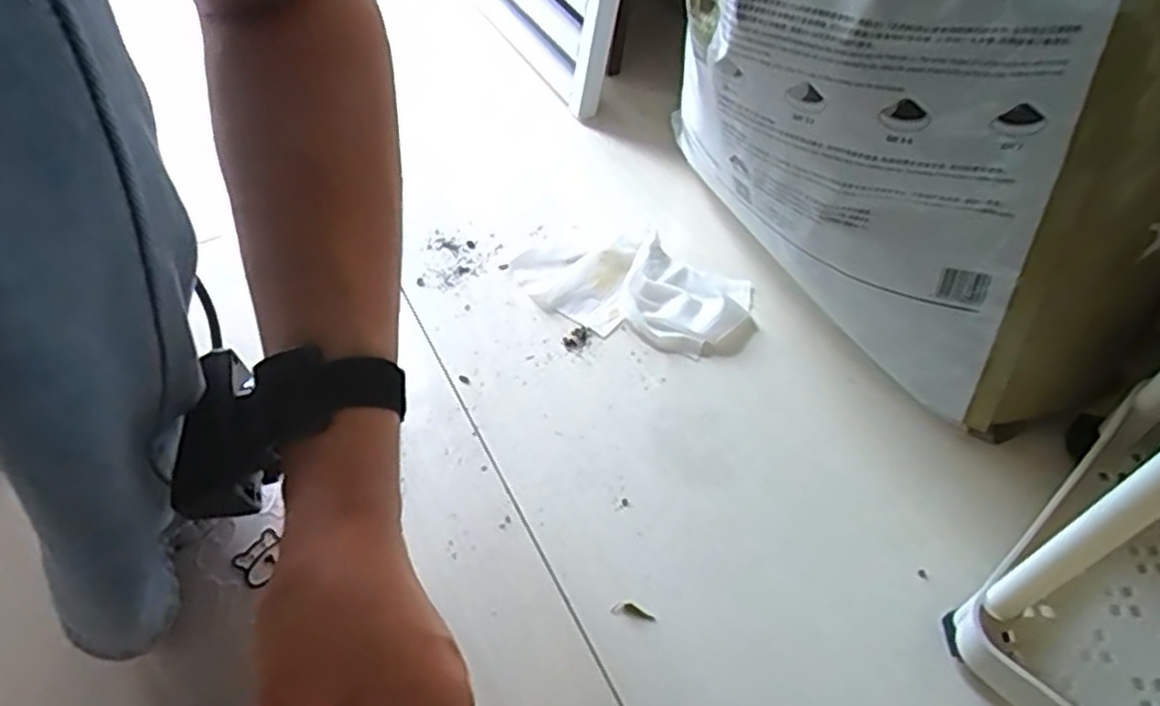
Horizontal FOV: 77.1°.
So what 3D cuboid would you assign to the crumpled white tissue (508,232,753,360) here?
[{"bbox_3d":[0.036,-0.053,0.561,0.175,0.025,0.087,21,55,18],"label":"crumpled white tissue"}]

